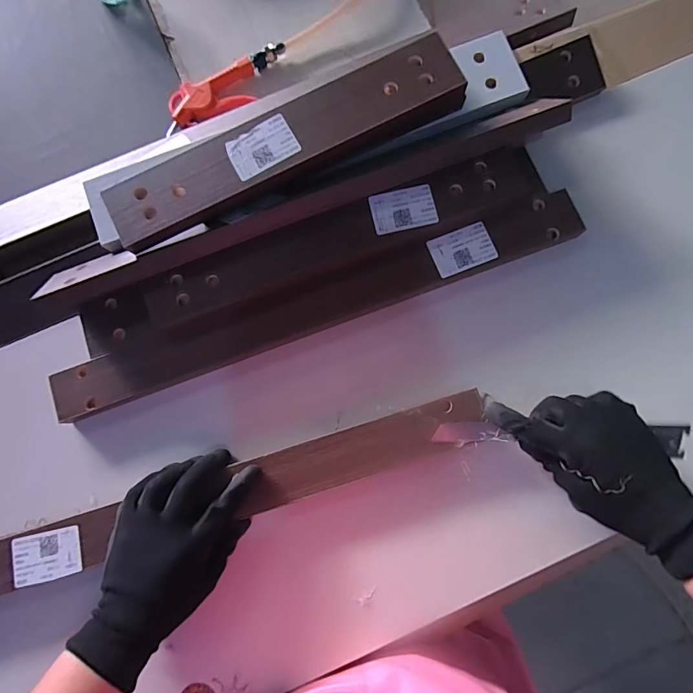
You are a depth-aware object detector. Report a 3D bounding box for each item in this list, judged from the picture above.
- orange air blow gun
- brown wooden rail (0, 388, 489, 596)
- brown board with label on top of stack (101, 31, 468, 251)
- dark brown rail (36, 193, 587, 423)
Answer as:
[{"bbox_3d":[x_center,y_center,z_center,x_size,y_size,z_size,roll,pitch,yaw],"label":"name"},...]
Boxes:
[{"bbox_3d":[-0.176,-0.380,0.594,0.202,0.026,0.061,-26,81,-3],"label":"orange air blow gun"},{"bbox_3d":[-0.126,0.135,0.353,0.515,0.014,0.044,-18,80,-1],"label":"brown wooden rail"},{"bbox_3d":[-0.053,-0.181,0.351,0.325,0.023,0.066,-25,80,-3],"label":"brown board with label on top of stack"},{"bbox_3d":[-0.024,-0.040,0.380,0.515,0.020,0.048,-20,80,-2],"label":"dark brown rail"}]

